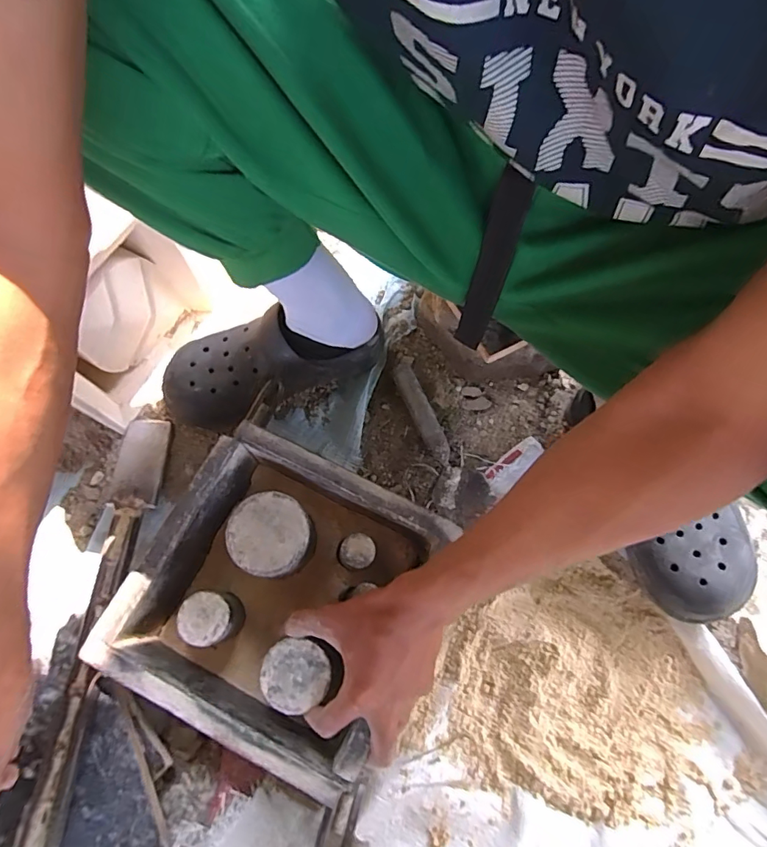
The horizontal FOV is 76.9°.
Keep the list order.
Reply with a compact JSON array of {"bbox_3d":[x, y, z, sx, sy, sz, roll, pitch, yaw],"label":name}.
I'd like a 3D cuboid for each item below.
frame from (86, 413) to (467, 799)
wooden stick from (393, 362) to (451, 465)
[{"bbox_3d":[-0.091,0.153,0.451,0.244,0.089,0.241,24,74,12],"label":"frame"},{"bbox_3d":[0.047,-0.016,0.600,0.028,0.020,0.141,-20,71,-7],"label":"wooden stick"}]

